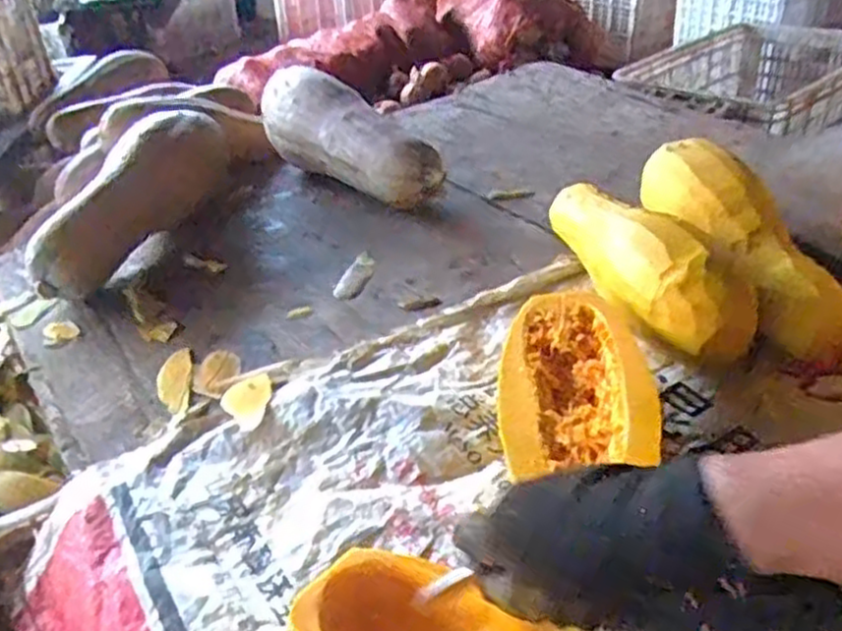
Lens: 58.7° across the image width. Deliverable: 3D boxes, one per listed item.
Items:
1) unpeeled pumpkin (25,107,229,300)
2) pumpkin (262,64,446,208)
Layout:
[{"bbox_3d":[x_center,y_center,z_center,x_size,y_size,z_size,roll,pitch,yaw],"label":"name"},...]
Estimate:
[{"bbox_3d":[-0.344,-0.145,0.922,0.100,0.116,0.338,5,36,13],"label":"unpeeled pumpkin"},{"bbox_3d":[-0.099,-0.245,1.019,0.112,0.113,0.361,-32,43,-33],"label":"pumpkin"}]

